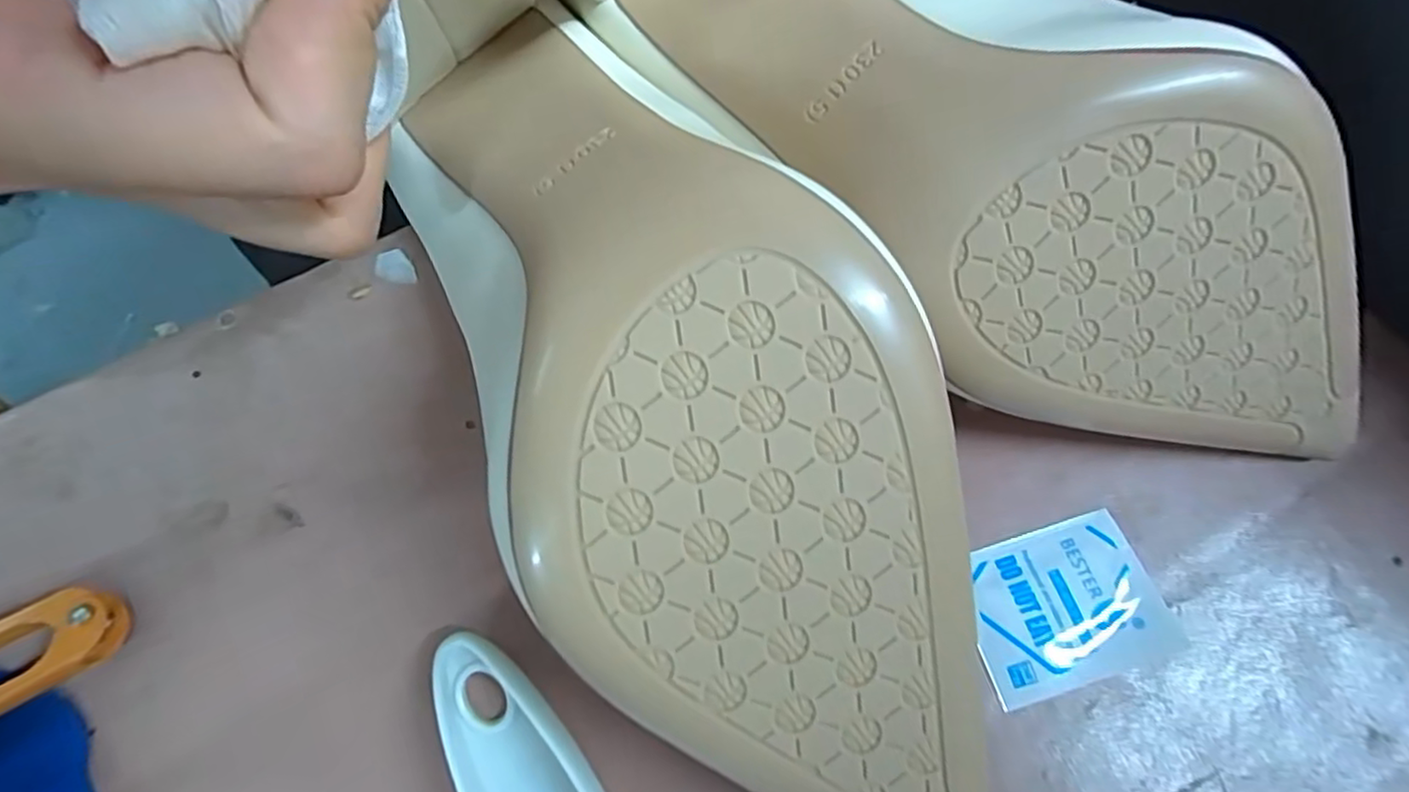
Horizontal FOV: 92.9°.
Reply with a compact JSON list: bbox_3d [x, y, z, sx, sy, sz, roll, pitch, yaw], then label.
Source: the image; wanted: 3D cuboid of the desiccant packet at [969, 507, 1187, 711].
[{"bbox_3d":[0.084,0.048,0.156,0.041,0.005,0.034,-17,71,-5],"label":"desiccant packet"}]

